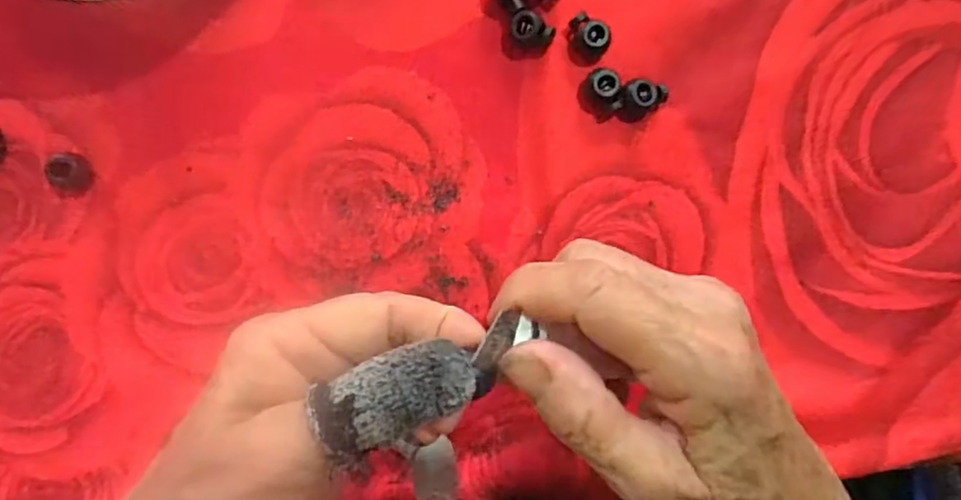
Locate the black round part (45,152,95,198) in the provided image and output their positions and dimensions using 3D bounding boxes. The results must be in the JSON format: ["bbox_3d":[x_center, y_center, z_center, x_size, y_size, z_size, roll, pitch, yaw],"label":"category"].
[{"bbox_3d":[-0.164,-0.030,0.258,0.012,0.013,0.017,17,88,-6],"label":"black round part"}]

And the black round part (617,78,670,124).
[{"bbox_3d":[0.069,-0.065,0.279,0.021,0.012,0.015,-36,93,-5],"label":"black round part"}]

